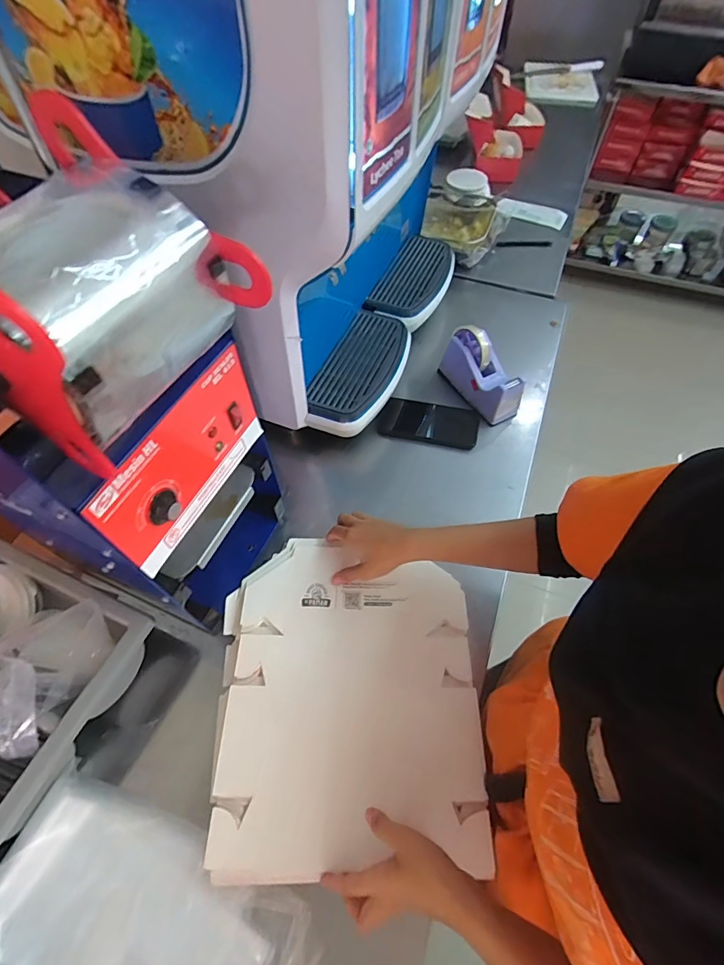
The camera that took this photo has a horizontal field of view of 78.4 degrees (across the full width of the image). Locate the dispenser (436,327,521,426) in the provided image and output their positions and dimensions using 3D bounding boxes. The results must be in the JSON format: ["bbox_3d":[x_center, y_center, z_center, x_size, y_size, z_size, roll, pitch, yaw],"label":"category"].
[{"bbox_3d":[0.210,-0.189,0.774,0.067,0.091,0.162,-26,63,-16],"label":"dispenser"}]

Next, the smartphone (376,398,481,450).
[{"bbox_3d":[0.117,-0.105,0.776,0.168,0.017,0.084,12,59,7],"label":"smartphone"}]

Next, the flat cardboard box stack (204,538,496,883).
[{"bbox_3d":[-0.017,0.242,0.541,0.300,0.027,0.349,-2,60,-5],"label":"flat cardboard box stack"}]

